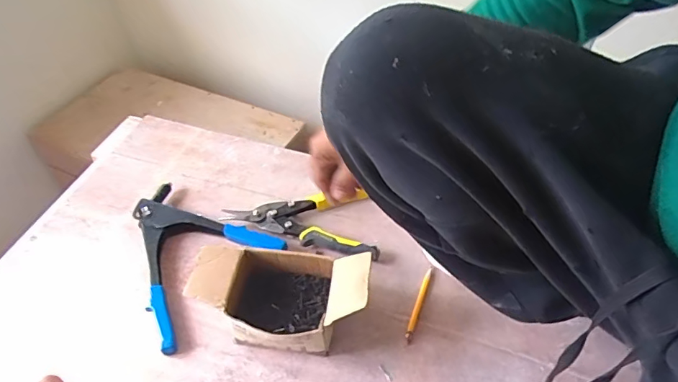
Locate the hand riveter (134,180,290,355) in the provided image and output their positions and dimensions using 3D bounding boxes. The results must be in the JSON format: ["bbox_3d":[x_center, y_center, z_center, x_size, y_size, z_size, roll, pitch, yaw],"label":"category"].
[{"bbox_3d":[-0.240,0.088,0.699,0.231,0.031,0.207,30,57,26],"label":"hand riveter"}]

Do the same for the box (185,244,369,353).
[{"bbox_3d":[-0.072,0.137,0.594,0.216,0.111,0.111,1,49,4],"label":"box"}]

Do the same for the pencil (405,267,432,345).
[{"bbox_3d":[0.108,0.153,0.639,0.012,0.009,0.112,16,52,16],"label":"pencil"}]

